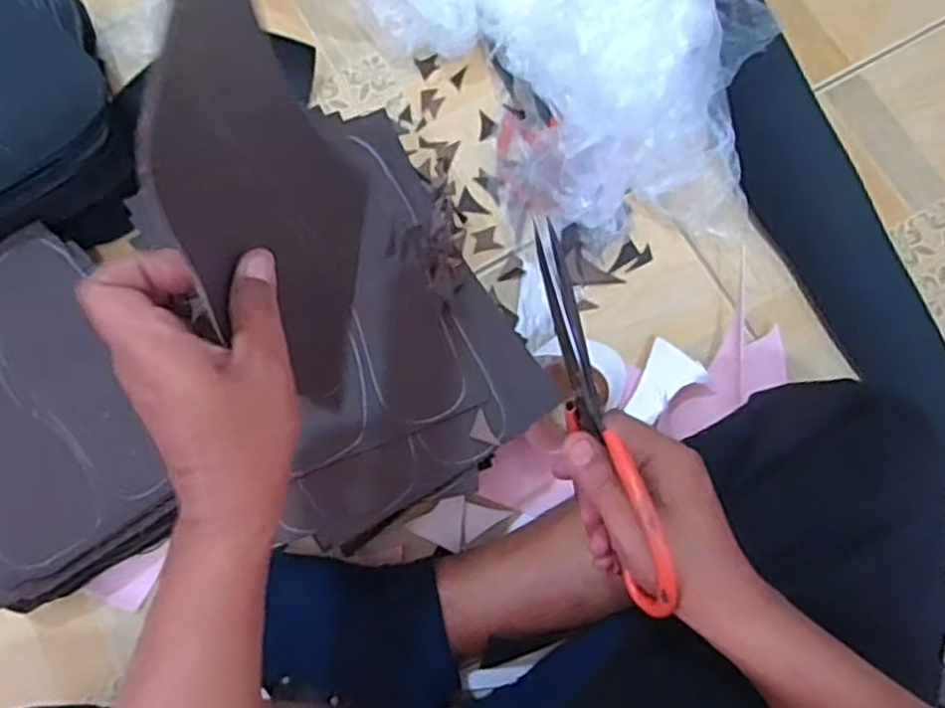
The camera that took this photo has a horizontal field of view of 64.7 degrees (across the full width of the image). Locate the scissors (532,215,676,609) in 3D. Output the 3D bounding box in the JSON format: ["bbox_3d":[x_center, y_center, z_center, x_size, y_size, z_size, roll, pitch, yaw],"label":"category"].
[{"bbox_3d":[0.064,0.036,0.393,0.013,0.058,0.204,-17,86,-6],"label":"scissors"}]

